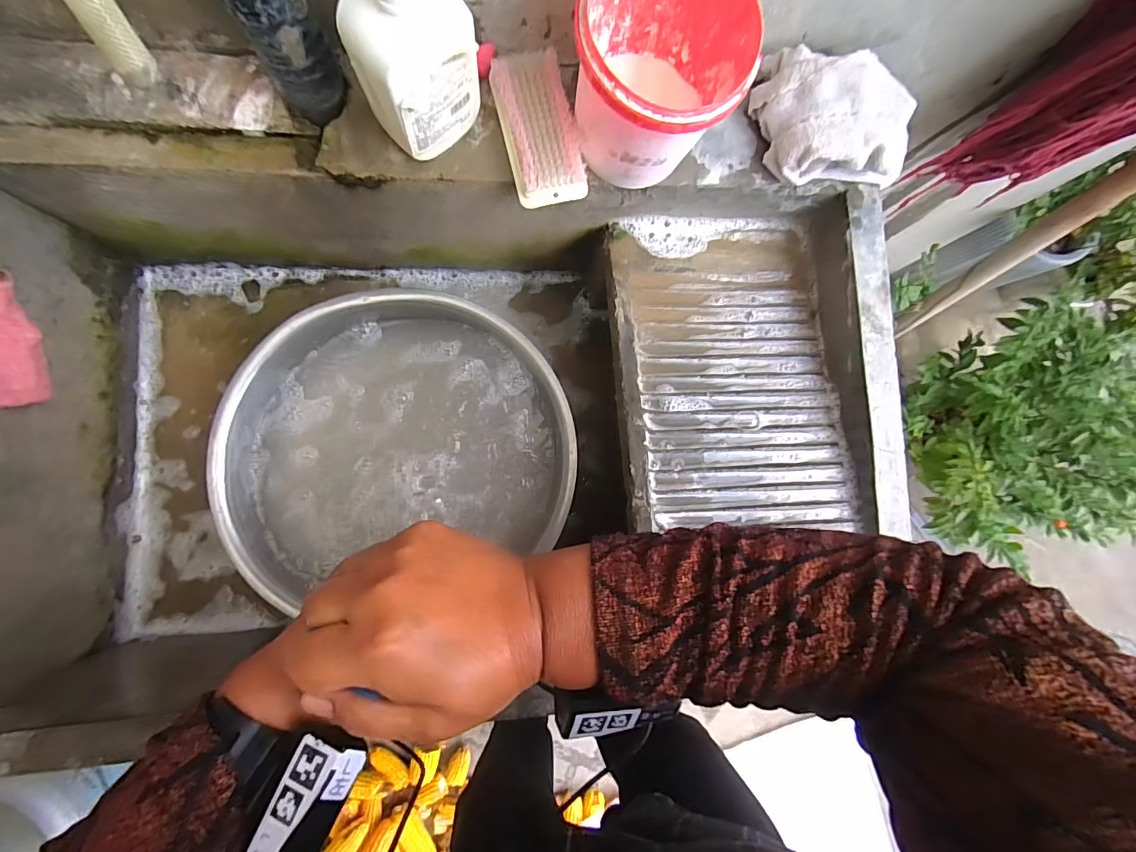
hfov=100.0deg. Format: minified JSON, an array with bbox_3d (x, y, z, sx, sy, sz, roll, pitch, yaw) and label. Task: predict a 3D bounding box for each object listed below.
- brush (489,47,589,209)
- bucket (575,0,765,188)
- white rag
[{"bbox_3d":[-0.026,-0.266,0.431,0.063,0.037,0.117,-16,87,-9],"label":"brush"},{"bbox_3d":[0.068,-0.279,0.393,0.125,0.122,0.132,1,84,-8],"label":"bucket"},{"bbox_3d":[0.253,-0.290,0.458,0.146,0.066,0.099,4,84,-8],"label":"white rag"}]

